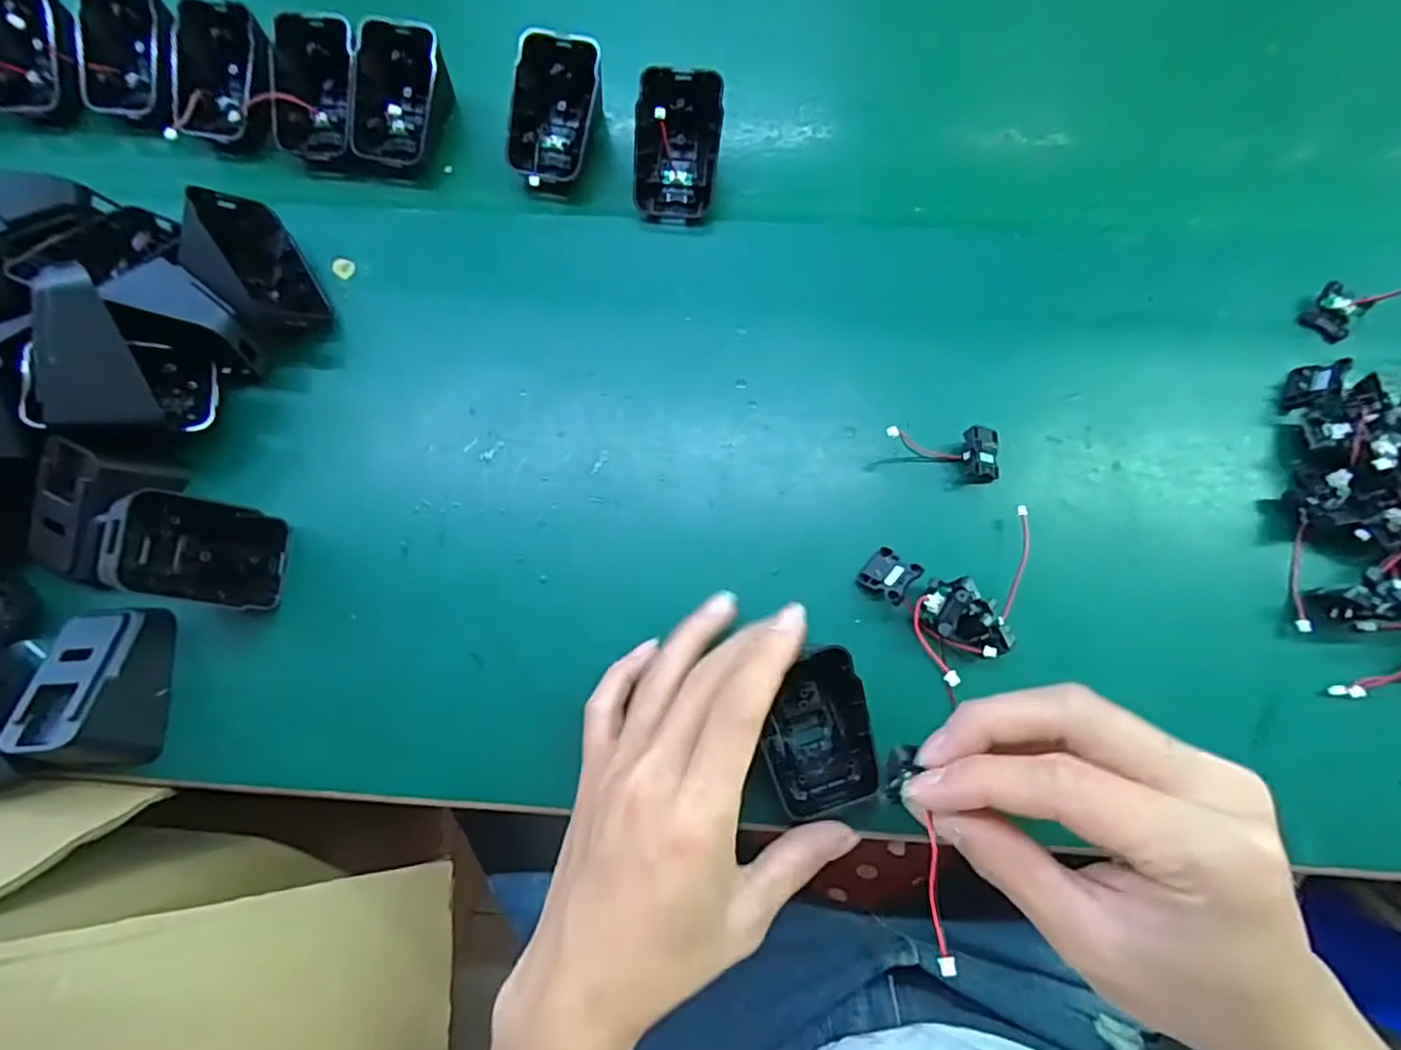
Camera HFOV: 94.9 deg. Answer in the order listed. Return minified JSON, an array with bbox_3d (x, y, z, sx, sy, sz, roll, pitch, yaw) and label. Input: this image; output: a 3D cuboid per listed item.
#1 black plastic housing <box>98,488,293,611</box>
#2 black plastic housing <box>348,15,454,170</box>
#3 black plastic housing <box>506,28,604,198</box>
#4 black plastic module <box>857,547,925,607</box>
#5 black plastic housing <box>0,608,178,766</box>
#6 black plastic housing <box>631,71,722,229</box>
[{"bbox_3d":[-0.222,0.011,0.276,0.033,0.071,0.043,1,74,17],"label":"black plastic housing"},{"bbox_3d":[-0.162,-0.230,0.351,0.044,0.041,0.064,10,77,4],"label":"black plastic housing"},{"bbox_3d":[-0.080,-0.219,0.346,0.041,0.042,0.067,16,77,5],"label":"black plastic housing"},{"bbox_3d":[0.086,0.023,0.291,0.023,0.011,0.022,36,81,27],"label":"black plastic module"},{"bbox_3d":[-0.259,0.069,0.274,0.032,0.041,0.065,-3,76,1],"label":"black plastic housing"},{"bbox_3d":[-0.012,-0.196,0.336,0.043,0.039,0.062,5,77,3],"label":"black plastic housing"}]

